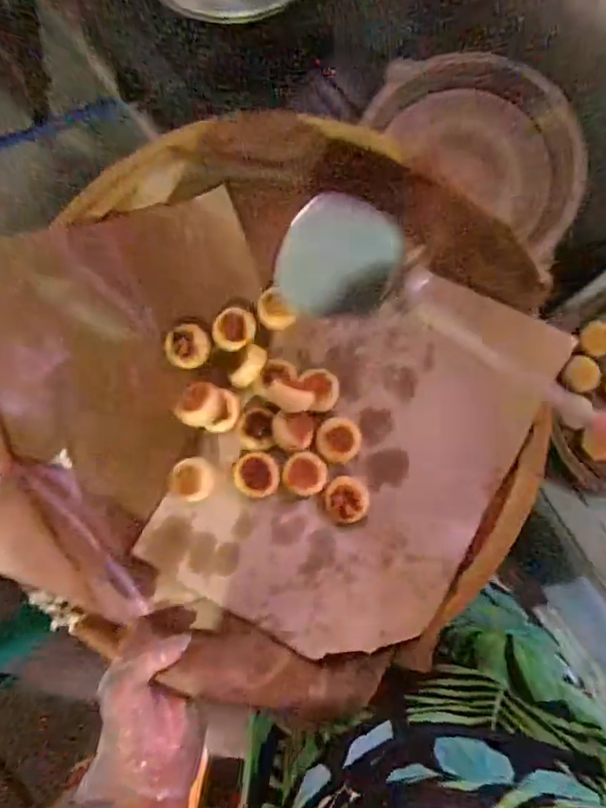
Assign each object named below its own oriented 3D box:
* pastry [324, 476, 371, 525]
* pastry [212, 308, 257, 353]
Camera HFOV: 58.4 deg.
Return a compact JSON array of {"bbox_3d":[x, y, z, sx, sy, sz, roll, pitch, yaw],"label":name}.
[{"bbox_3d":[0.041,0.087,0.497,0.038,0.023,0.041,0,87,-3],"label":"pastry"},{"bbox_3d":[-0.065,-0.071,0.515,0.039,0.024,0.040,0,87,-3],"label":"pastry"}]

